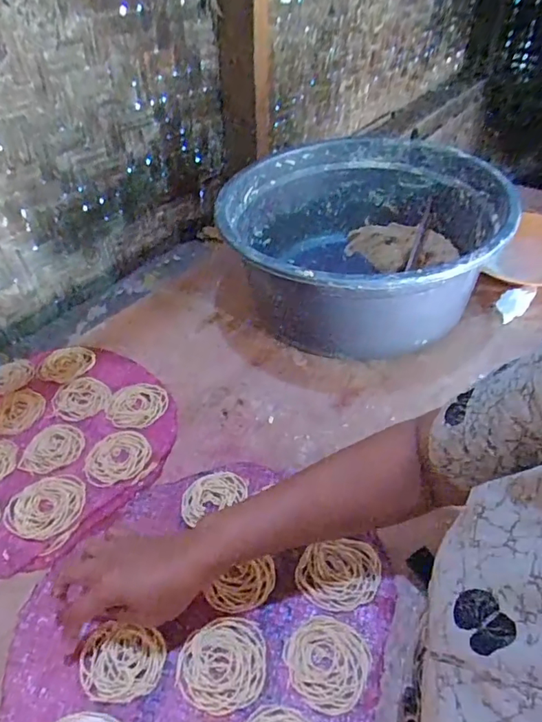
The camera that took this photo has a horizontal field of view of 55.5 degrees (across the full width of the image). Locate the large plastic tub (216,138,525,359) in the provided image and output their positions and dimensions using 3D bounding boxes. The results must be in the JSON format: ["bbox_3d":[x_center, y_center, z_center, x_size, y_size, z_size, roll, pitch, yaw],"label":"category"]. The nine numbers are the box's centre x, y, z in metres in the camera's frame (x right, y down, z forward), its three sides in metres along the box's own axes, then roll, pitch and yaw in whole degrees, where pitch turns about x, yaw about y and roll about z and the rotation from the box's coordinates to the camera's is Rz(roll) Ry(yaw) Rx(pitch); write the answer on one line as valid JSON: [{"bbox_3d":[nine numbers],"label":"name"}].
[{"bbox_3d":[0.133,-0.163,0.784,0.390,0.203,0.389,-2,43,2],"label":"large plastic tub"}]

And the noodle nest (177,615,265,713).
[{"bbox_3d":[-0.043,0.265,0.452,0.077,0.004,0.072,-1,42,1],"label":"noodle nest"}]

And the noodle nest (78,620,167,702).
[{"bbox_3d":[-0.132,0.267,0.455,0.072,0.004,0.056,3,42,6],"label":"noodle nest"}]

